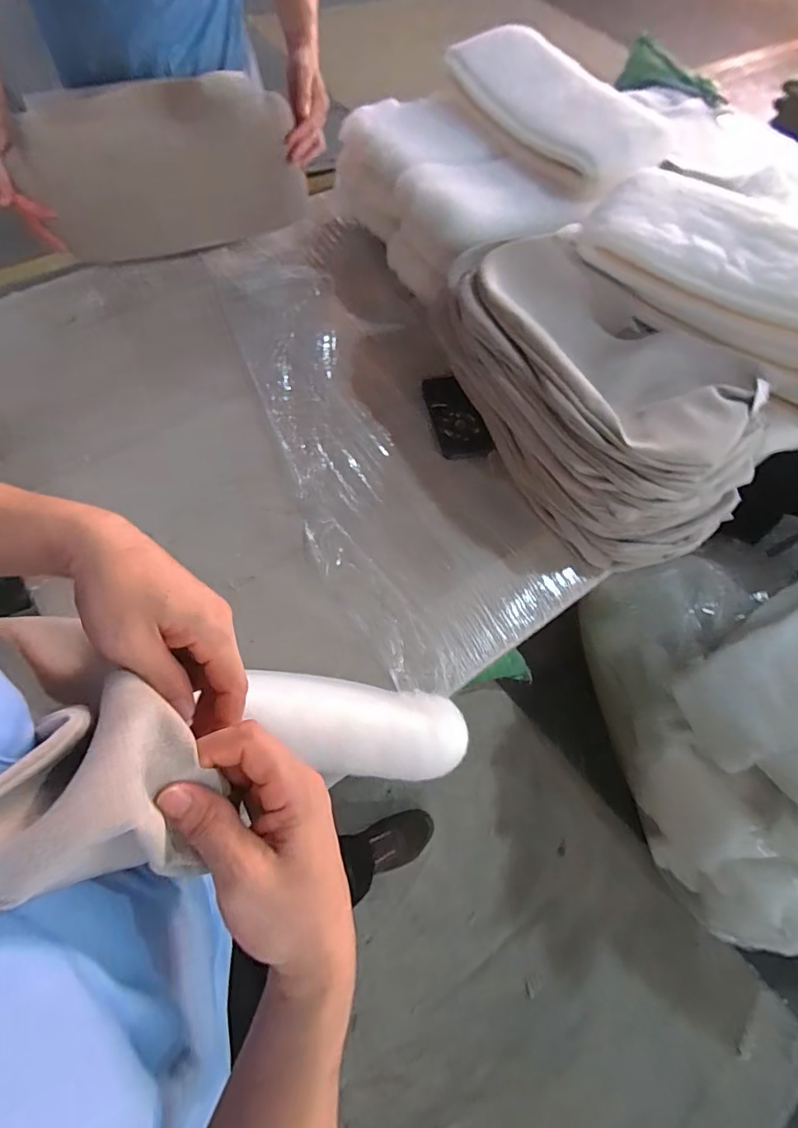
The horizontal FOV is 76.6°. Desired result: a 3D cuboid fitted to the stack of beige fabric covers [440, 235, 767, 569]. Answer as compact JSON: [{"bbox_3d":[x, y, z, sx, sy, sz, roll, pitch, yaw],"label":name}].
[{"bbox_3d":[0.285,-0.256,0.750,0.290,0.188,0.510,-24,67,-15],"label":"stack of beige fabric covers"}]

